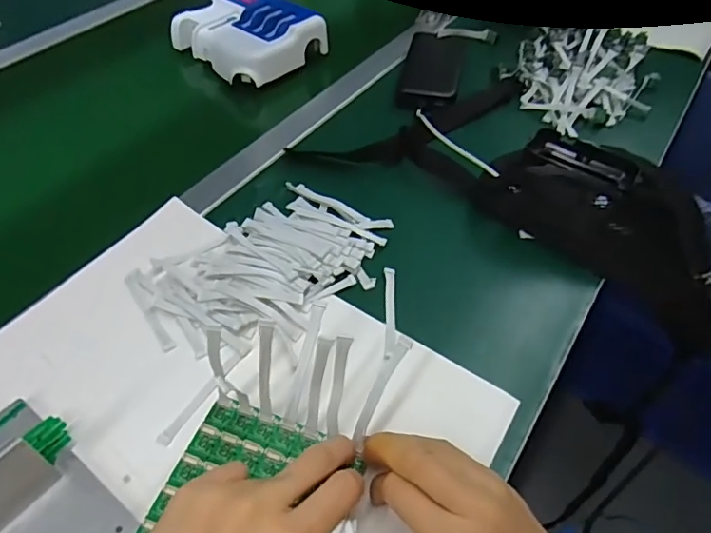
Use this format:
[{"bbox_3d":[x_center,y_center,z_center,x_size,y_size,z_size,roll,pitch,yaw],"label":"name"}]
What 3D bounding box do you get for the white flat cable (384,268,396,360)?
[{"bbox_3d":[0.029,0.038,0.447,0.009,0.008,0.090,2,48,2],"label":"white flat cable"}]

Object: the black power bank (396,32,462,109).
[{"bbox_3d":[0.100,-0.257,0.689,0.069,0.026,0.165,7,47,8],"label":"black power bank"}]

